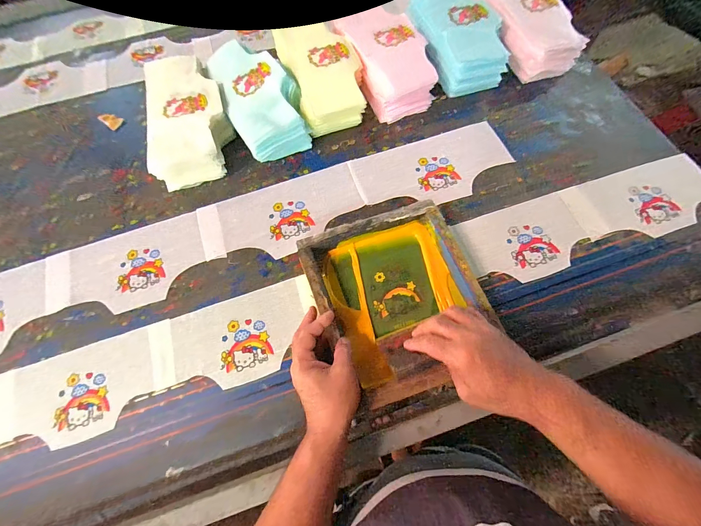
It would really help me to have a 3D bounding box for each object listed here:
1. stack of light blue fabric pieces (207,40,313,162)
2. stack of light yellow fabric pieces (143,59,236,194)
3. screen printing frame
[{"bbox_3d":[-0.192,-0.350,0.647,0.157,0.081,0.298,-25,70,-8],"label":"stack of light blue fabric pieces"},{"bbox_3d":[-0.331,-0.296,0.630,0.170,0.077,0.290,-13,69,-3],"label":"stack of light yellow fabric pieces"},{"bbox_3d":[0.073,0.052,0.486,0.242,0.055,0.275,-19,69,-7],"label":"screen printing frame"}]

